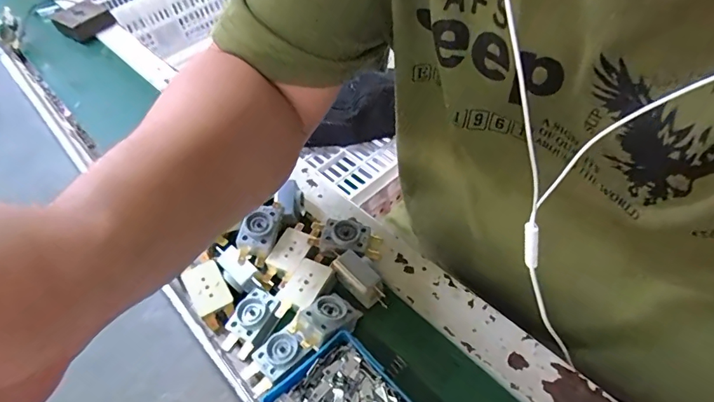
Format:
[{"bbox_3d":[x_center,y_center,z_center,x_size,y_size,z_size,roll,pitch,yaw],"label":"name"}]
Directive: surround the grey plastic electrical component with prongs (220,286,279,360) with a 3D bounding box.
[{"bbox_3d":[-0.079,0.090,0.331,0.026,0.020,0.045,18,55,25],"label":"grey plastic electrical component with prongs"}]

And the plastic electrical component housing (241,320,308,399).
[{"bbox_3d":[-0.058,0.111,0.311,0.027,0.015,0.047,36,72,30],"label":"plastic electrical component housing"}]

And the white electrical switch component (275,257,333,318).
[{"bbox_3d":[-0.041,0.066,0.334,0.029,0.012,0.047,20,55,25],"label":"white electrical switch component"}]

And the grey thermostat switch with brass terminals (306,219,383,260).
[{"bbox_3d":[-0.010,0.031,0.361,0.056,0.021,0.025,0,49,10],"label":"grey thermostat switch with brass terminals"}]

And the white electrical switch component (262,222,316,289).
[{"bbox_3d":[-0.054,0.041,0.359,0.028,0.011,0.056,18,55,25],"label":"white electrical switch component"}]

